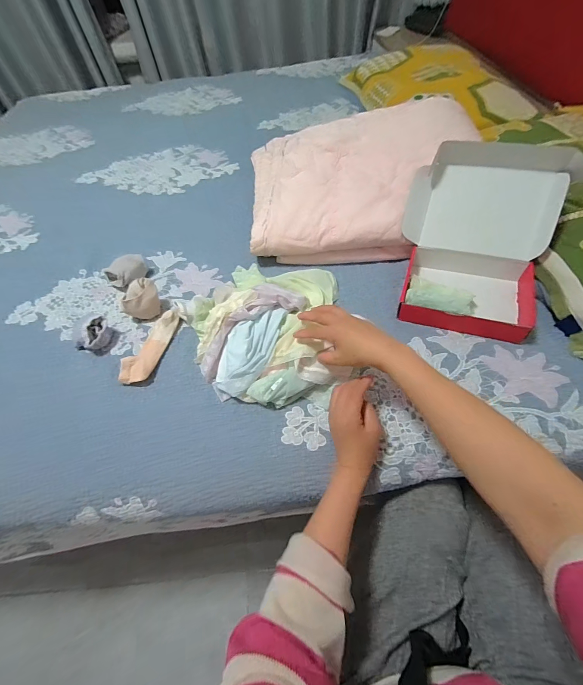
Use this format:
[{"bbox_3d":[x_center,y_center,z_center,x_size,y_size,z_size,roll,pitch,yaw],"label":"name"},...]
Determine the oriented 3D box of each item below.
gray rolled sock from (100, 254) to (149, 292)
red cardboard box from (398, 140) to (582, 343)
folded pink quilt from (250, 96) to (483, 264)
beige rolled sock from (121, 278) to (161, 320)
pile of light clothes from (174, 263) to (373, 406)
[{"bbox_3d":[-0.335,-0.147,0.647,0.084,0.044,0.066,-37,64,-21],"label":"gray rolled sock"},{"bbox_3d":[0.317,-0.180,0.551,0.243,0.184,0.266,16,59,10],"label":"red cardboard box"},{"bbox_3d":[0.156,-0.360,0.709,0.481,0.152,0.379,-2,56,3],"label":"folded pink quilt"},{"bbox_3d":[-0.282,-0.080,0.590,0.067,0.056,0.044,-25,61,-15],"label":"beige rolled sock"},{"bbox_3d":[-0.027,-0.046,0.547,0.295,0.078,0.313,0,57,0],"label":"pile of light clothes"}]

